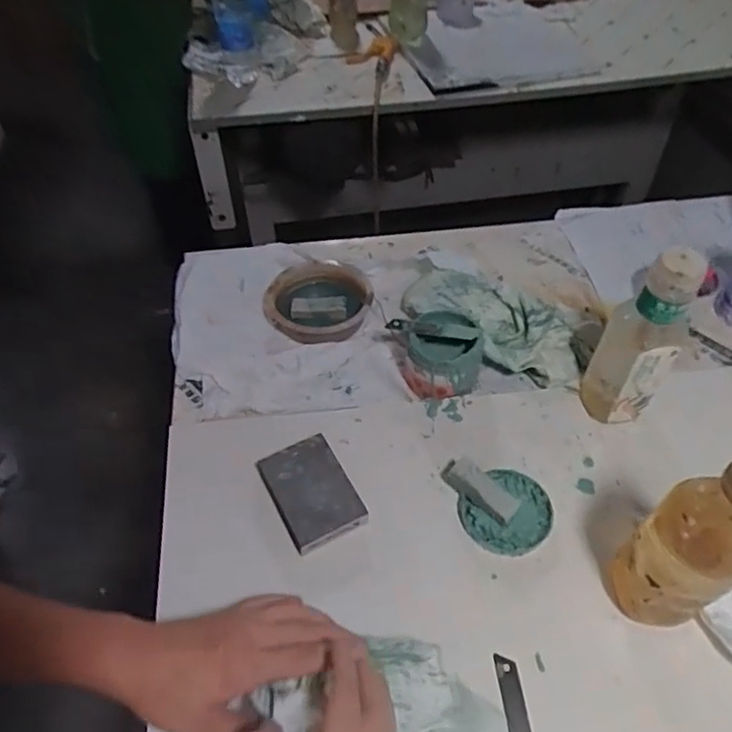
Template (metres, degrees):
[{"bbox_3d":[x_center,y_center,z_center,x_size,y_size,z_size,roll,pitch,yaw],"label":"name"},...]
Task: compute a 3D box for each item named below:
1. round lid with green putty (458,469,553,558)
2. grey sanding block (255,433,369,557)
[{"bbox_3d":[0.133,0.138,0.586,0.082,0.016,0.078,-1,49,1],"label":"round lid with green putty"},{"bbox_3d":[-0.052,0.123,0.597,0.071,0.031,0.101,-23,52,-17],"label":"grey sanding block"}]

